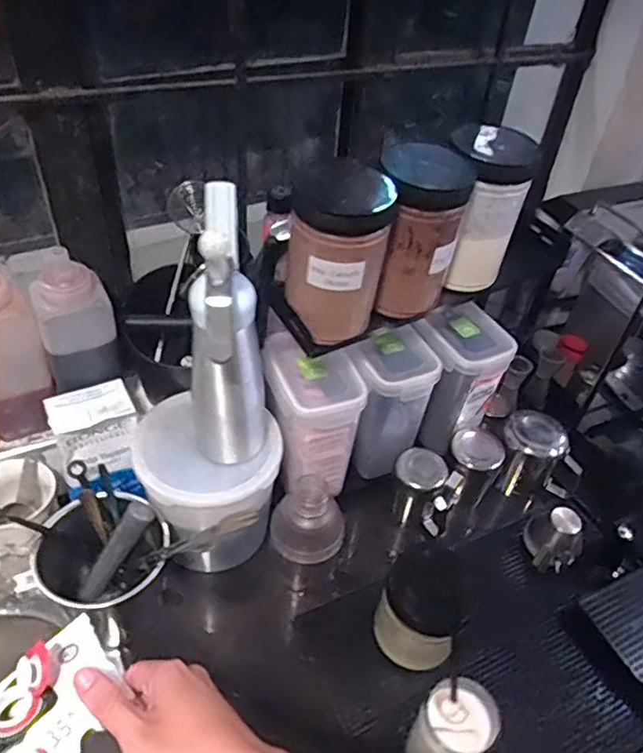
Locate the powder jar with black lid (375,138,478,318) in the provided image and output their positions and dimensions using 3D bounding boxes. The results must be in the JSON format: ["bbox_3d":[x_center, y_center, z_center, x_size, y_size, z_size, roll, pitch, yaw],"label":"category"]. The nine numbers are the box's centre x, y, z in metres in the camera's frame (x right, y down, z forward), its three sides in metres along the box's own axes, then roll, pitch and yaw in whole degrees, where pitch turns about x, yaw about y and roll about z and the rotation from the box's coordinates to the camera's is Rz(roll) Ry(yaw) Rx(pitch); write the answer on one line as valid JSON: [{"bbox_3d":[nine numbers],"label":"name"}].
[{"bbox_3d":[0.105,-0.155,0.659,0.088,0.167,0.080,3,43,-3],"label":"powder jar with black lid"}]

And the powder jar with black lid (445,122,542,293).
[{"bbox_3d":[0.183,-0.189,0.713,0.094,0.174,0.094,18,44,12],"label":"powder jar with black lid"}]

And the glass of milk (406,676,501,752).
[{"bbox_3d":[0.125,0.362,0.610,0.066,0.123,0.078,29,47,22],"label":"glass of milk"}]

